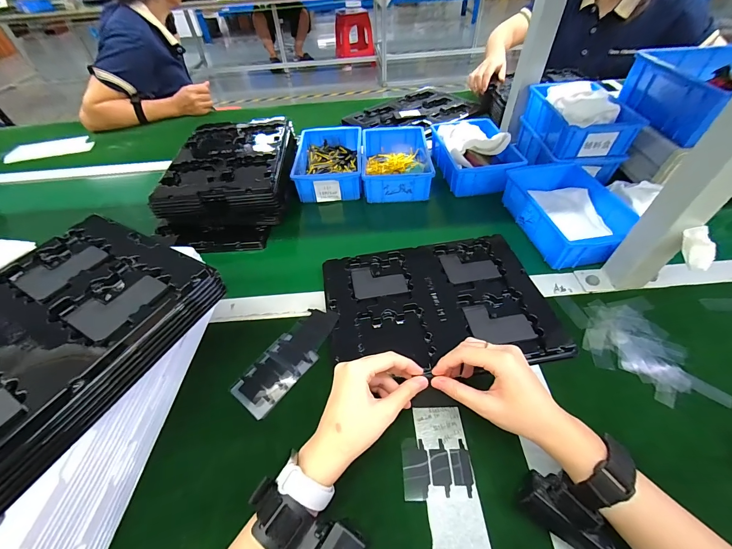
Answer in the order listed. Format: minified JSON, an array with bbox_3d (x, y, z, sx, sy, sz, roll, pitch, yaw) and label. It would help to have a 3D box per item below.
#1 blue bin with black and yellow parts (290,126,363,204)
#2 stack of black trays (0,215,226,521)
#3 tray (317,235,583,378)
[{"bbox_3d":[-0.079,-0.251,0.697,0.138,0.058,0.216,-2,48,1],"label":"blue bin with black and yellow parts"},{"bbox_3d":[-0.335,0.071,0.316,0.229,0.050,0.299,20,52,20],"label":"stack of black trays"},{"bbox_3d":[0.097,0.042,0.449,0.295,0.030,0.213,-9,48,-5],"label":"tray"}]

